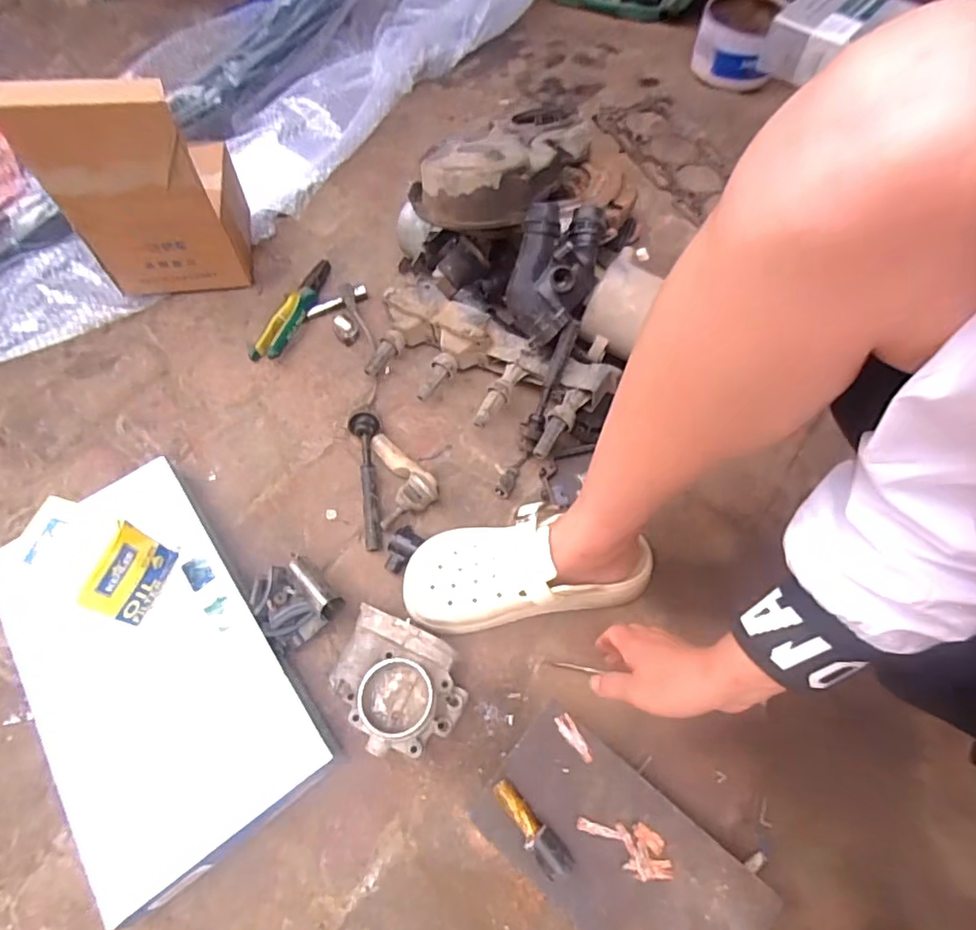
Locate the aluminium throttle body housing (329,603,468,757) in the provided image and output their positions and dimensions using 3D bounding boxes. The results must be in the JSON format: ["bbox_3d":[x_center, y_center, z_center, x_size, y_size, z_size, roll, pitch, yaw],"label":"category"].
[{"bbox_3d":[-0.087,0.214,0.551,0.123,0.069,0.104,24,63,14],"label":"aluminium throttle body housing"}]

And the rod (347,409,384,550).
[{"bbox_3d":[-0.136,0.015,0.662,0.033,0.036,0.162,-10,61,-5],"label":"rod"}]

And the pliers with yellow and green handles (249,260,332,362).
[{"bbox_3d":[-0.266,-0.218,0.795,0.047,0.029,0.186,20,62,12],"label":"pliers with yellow and green handles"}]

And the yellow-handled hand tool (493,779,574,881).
[{"bbox_3d":[0.034,0.289,0.459,0.025,0.018,0.079,-38,67,-19],"label":"yellow-handled hand tool"}]

